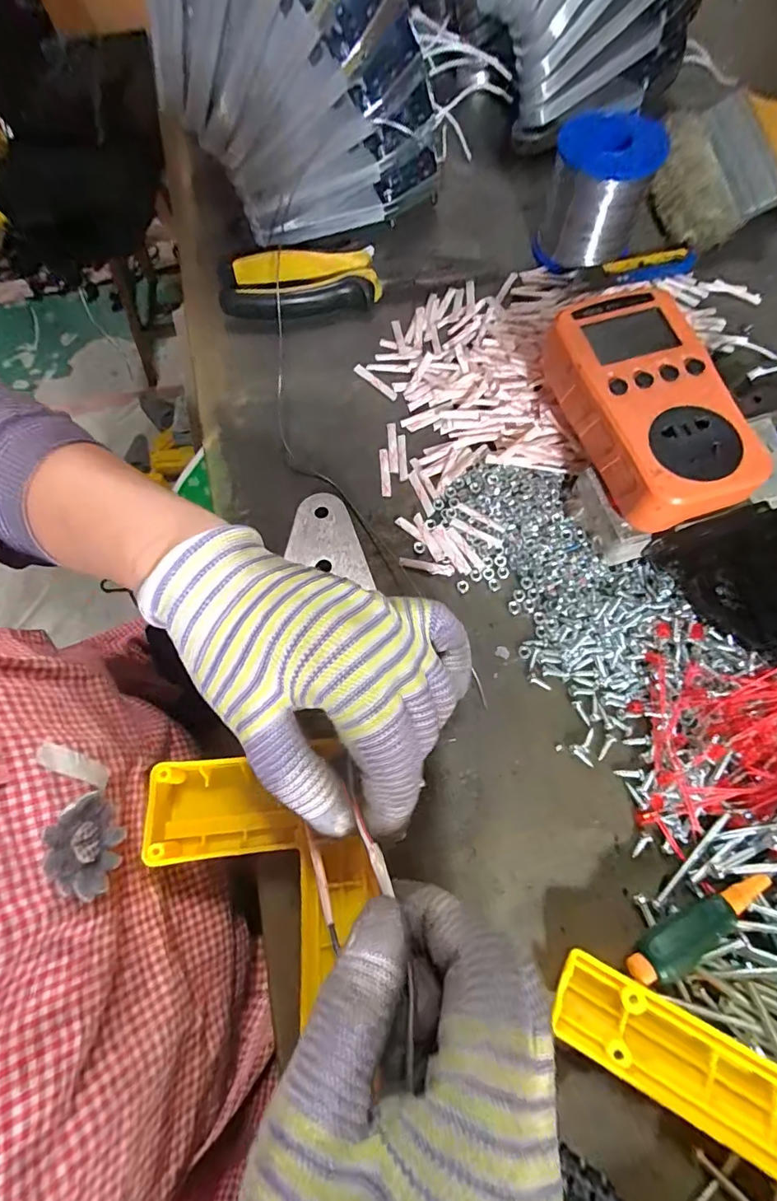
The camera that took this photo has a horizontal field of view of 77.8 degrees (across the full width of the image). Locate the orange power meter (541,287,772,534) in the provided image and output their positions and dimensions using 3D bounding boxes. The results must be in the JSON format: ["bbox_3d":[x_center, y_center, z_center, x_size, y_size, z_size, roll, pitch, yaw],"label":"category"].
[{"bbox_3d":[0.131,-0.099,0.246,0.065,0.031,0.126,-16,74,-3],"label":"orange power meter"}]

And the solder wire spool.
[{"bbox_3d":[0.137,-0.268,0.317,0.061,0.063,0.063,17,75,7],"label":"solder wire spool"}]

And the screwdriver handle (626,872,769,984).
[{"bbox_3d":[0.138,0.143,0.214,0.076,0.021,0.015,-24,74,-5],"label":"screwdriver handle"}]

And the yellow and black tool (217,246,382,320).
[{"bbox_3d":[-0.061,-0.216,0.333,0.106,0.024,0.044,-7,74,0],"label":"yellow and black tool"}]

